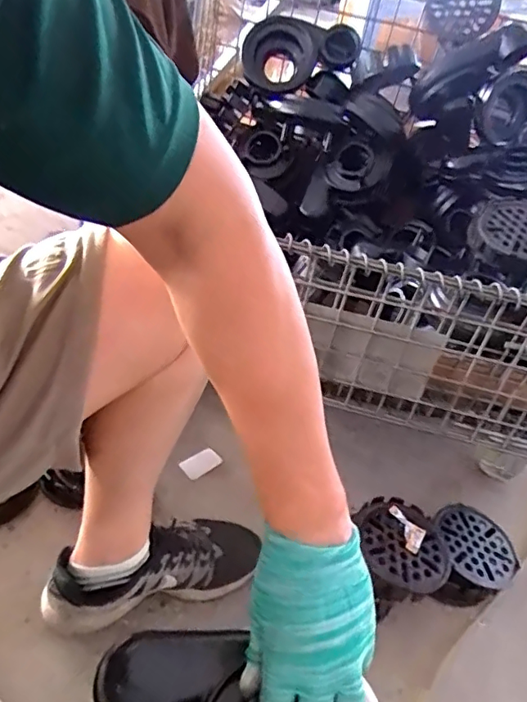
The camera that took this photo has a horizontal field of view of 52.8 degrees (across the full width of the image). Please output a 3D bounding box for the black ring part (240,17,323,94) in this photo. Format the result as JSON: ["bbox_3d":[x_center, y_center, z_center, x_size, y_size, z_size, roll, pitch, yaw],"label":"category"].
[{"bbox_3d":[0.029,-0.590,1.061,0.165,0.135,0.025,30,13,21],"label":"black ring part"}]

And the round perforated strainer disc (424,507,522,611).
[{"bbox_3d":[0.317,0.312,0.811,0.123,0.068,0.132,9,39,-2],"label":"round perforated strainer disc"}]

